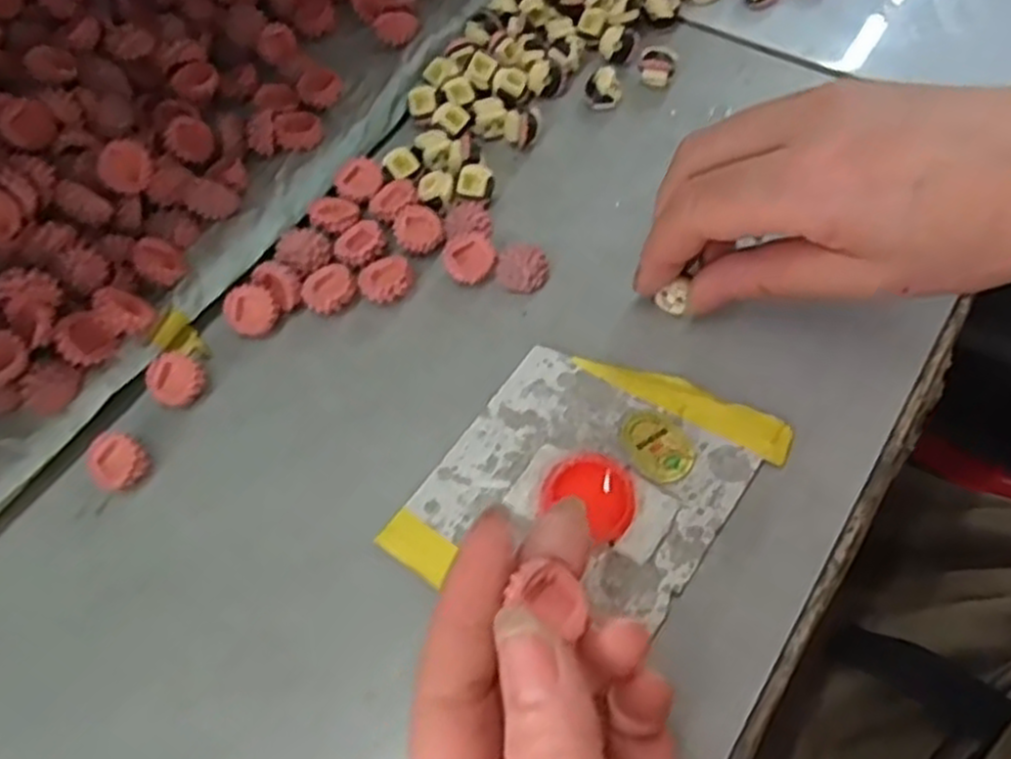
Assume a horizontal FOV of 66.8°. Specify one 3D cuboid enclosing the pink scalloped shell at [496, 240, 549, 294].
[{"bbox_3d":[0.006,-0.044,0.298,0.020,0.008,0.017,3,62,6],"label":"pink scalloped shell"}]

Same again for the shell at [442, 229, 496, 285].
[{"bbox_3d":[-0.014,-0.048,0.301,0.020,0.006,0.021,-2,62,3],"label":"shell"}]

